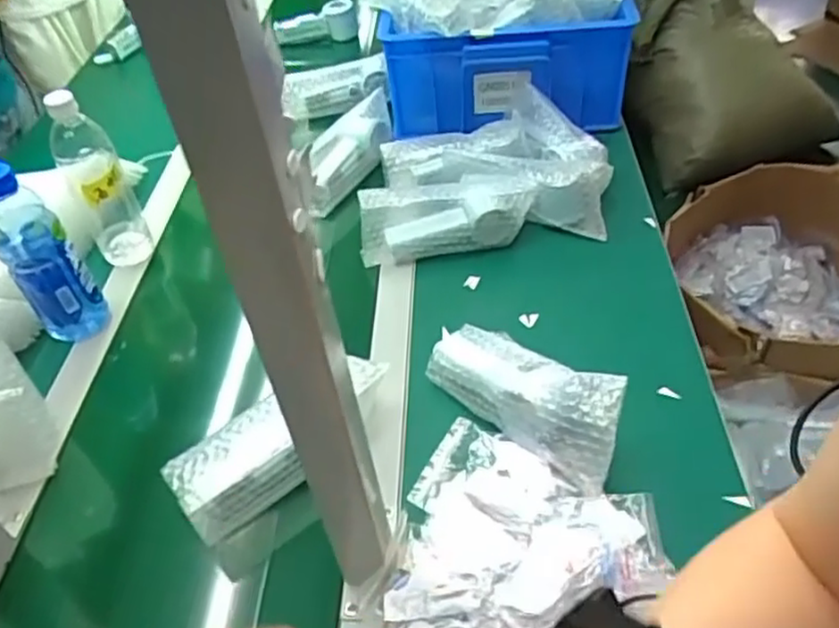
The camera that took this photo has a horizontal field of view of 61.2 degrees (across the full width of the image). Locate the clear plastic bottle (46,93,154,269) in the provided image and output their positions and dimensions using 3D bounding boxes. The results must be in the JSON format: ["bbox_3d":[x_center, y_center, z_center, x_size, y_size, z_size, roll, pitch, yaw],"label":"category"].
[{"bbox_3d":[-0.392,-0.160,0.866,0.065,0.221,0.063,-24,47,-17],"label":"clear plastic bottle"}]

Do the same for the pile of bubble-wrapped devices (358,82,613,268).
[{"bbox_3d":[0.078,-0.192,0.925,0.309,0.079,0.247,-7,44,0],"label":"pile of bubble-wrapped devices"}]

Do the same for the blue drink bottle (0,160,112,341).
[{"bbox_3d":[-0.410,-0.064,0.771,0.072,0.210,0.064,-32,50,-24],"label":"blue drink bottle"}]

